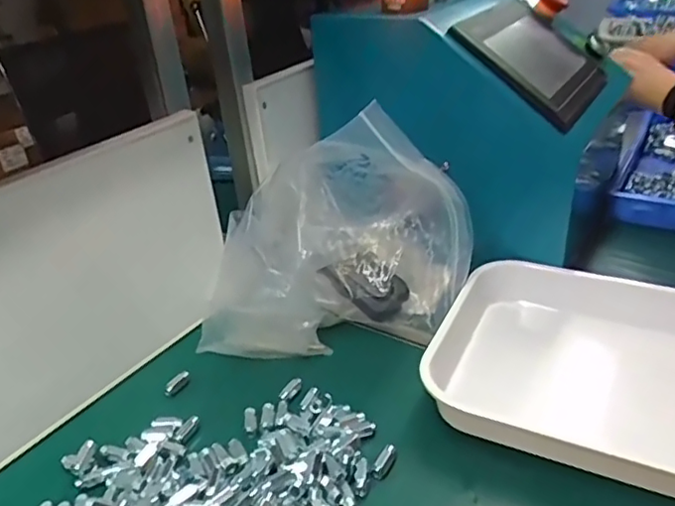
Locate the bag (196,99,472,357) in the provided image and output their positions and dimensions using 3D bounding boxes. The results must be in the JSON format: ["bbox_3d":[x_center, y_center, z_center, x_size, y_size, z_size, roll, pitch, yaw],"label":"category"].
[{"bbox_3d":[0.000,-0.024,0.574,0.240,0.214,0.169,8,32,20],"label":"bag"}]

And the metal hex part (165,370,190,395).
[{"bbox_3d":[-0.152,0.122,0.561,0.013,0.011,0.030,14,34,25],"label":"metal hex part"}]

